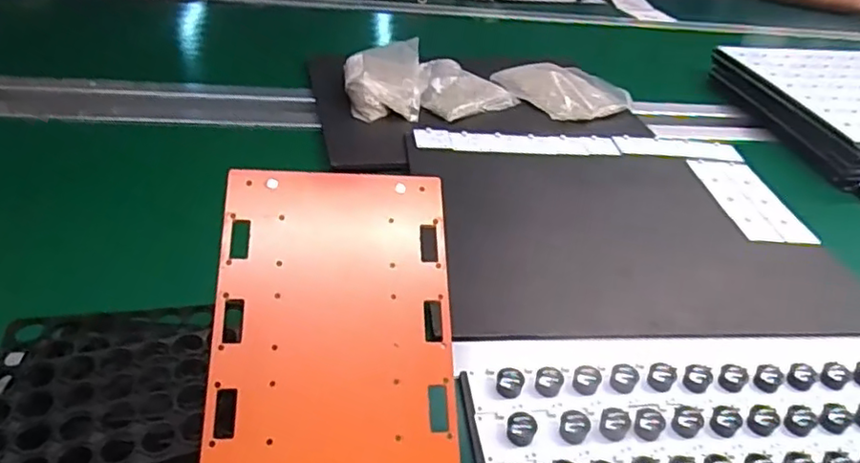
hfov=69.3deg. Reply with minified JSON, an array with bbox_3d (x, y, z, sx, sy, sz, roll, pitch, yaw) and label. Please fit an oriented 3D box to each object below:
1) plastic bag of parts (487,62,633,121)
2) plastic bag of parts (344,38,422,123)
[{"bbox_3d":[0.208,-0.230,0.984,0.160,0.027,0.170,-22,46,-33],"label":"plastic bag of parts"},{"bbox_3d":[-0.069,-0.222,0.924,0.110,0.064,0.162,1,38,-9],"label":"plastic bag of parts"}]

